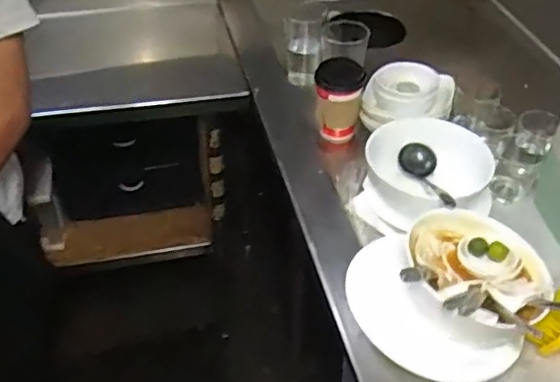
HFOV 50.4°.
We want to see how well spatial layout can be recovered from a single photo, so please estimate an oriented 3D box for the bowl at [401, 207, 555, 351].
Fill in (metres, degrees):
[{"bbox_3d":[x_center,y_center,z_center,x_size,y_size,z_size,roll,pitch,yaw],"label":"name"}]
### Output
[{"bbox_3d":[0.242,0.108,0.734,0.173,0.074,0.184,0,43,0],"label":"bowl"}]

